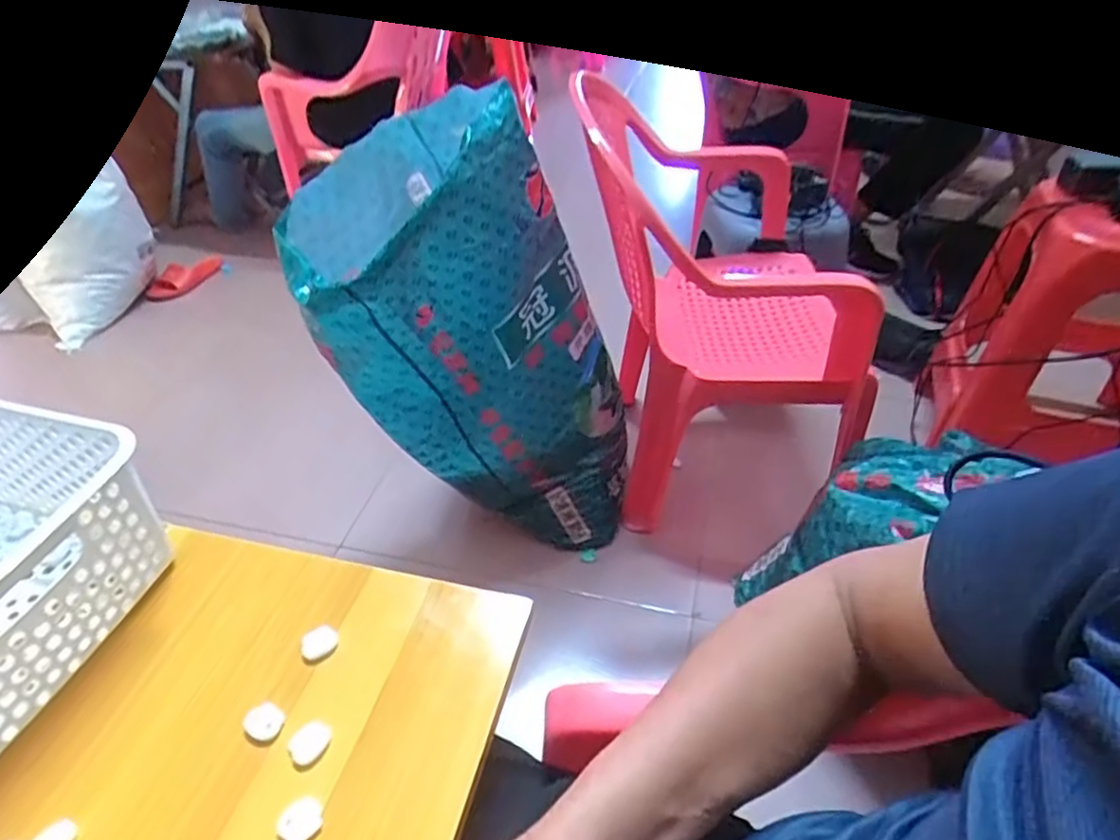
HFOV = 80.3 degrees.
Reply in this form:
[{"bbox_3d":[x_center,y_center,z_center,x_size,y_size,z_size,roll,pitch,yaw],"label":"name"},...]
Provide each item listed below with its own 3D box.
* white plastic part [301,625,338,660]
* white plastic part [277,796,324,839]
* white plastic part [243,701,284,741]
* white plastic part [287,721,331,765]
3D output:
[{"bbox_3d":[-0.159,0.146,0.438,0.023,0.007,0.019,-23,45,-22],"label":"white plastic part"},{"bbox_3d":[-0.141,0.217,0.360,0.022,0.004,0.021,-2,41,1],"label":"white plastic part"},{"bbox_3d":[-0.178,0.181,0.400,0.021,0.008,0.019,31,51,33],"label":"white plastic part"},{"bbox_3d":[-0.148,0.189,0.391,0.023,0.005,0.020,-31,48,-28],"label":"white plastic part"}]

